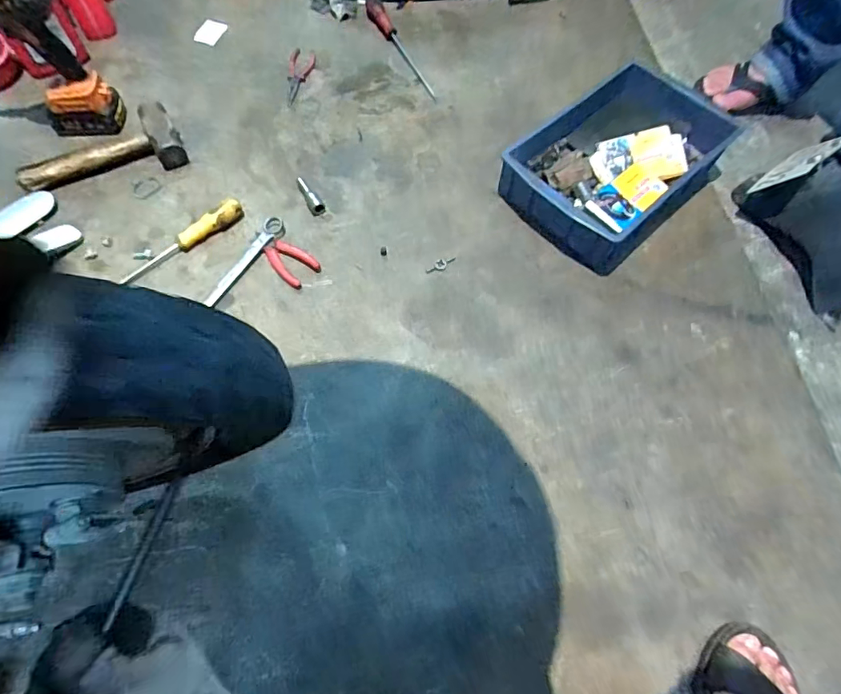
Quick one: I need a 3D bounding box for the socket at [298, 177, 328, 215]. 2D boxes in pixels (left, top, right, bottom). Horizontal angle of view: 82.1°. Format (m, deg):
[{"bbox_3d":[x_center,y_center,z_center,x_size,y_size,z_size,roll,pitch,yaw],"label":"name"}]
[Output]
[{"bbox_3d":[-0.183,-0.249,0.800,0.021,0.025,0.078,-27,68,-15],"label":"socket"}]

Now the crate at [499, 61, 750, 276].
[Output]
[{"bbox_3d":[0.339,-0.315,0.825,0.373,0.084,0.240,-40,72,-20],"label":"crate"}]

